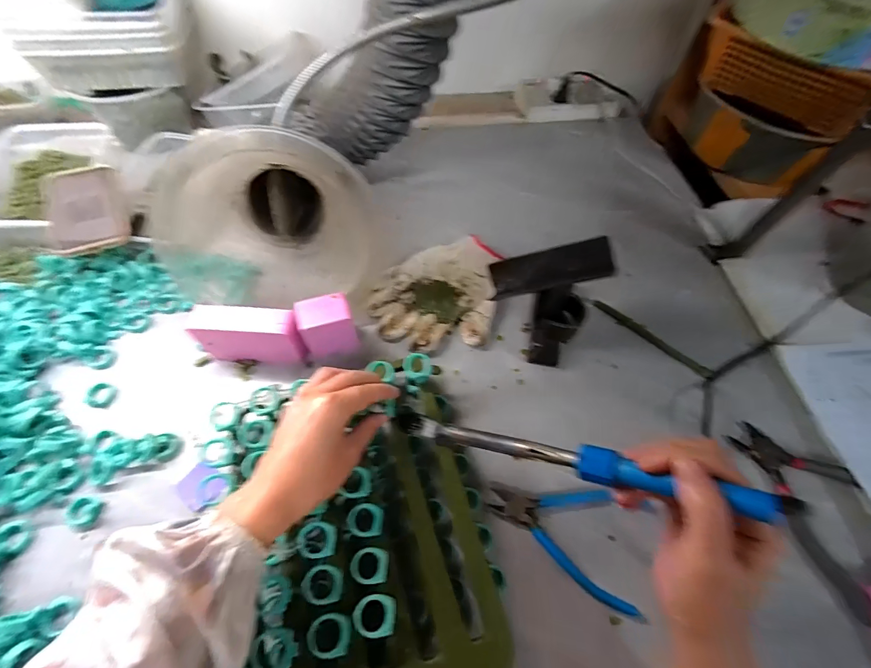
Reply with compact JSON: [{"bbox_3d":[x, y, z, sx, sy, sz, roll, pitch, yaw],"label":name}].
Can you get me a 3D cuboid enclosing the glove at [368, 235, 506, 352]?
[{"bbox_3d":[-0.003,-0.054,0.526,0.156,0.034,0.166,6,57,2],"label":"glove"}]

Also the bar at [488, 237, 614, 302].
[{"bbox_3d":[0.127,-0.073,0.461,0.130,0.013,0.044,-11,97,28],"label":"bar"}]

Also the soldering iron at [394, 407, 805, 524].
[{"bbox_3d":[0.082,0.093,0.318,0.293,0.026,0.022,2,50,40],"label":"soldering iron"}]

